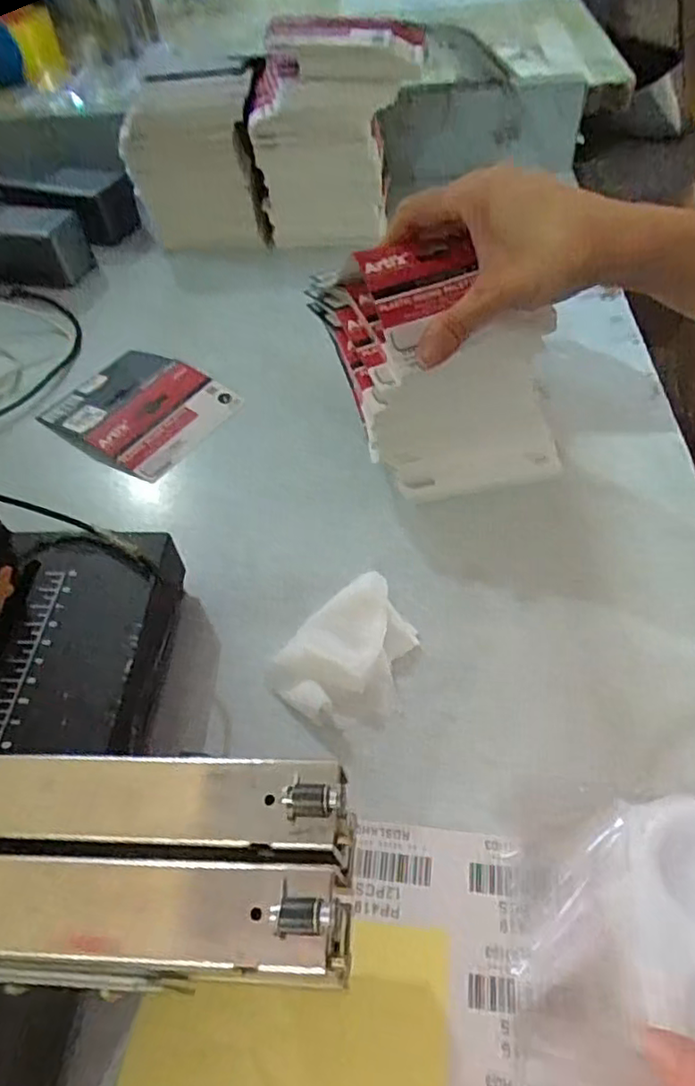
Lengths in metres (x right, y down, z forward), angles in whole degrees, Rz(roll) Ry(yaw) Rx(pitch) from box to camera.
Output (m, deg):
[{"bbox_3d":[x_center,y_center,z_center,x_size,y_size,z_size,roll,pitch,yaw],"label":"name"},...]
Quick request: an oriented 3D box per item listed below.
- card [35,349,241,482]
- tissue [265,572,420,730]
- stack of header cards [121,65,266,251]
[{"bbox_3d":[-0.154,-0.101,0.478,0.123,0.011,0.102,27,58,23],"label":"card"},{"bbox_3d":[0.003,0.055,0.331,0.059,0.026,0.075,30,59,25],"label":"tissue"},{"bbox_3d":[-0.141,-0.353,0.603,0.117,0.127,0.069,1,51,4],"label":"stack of header cards"}]

